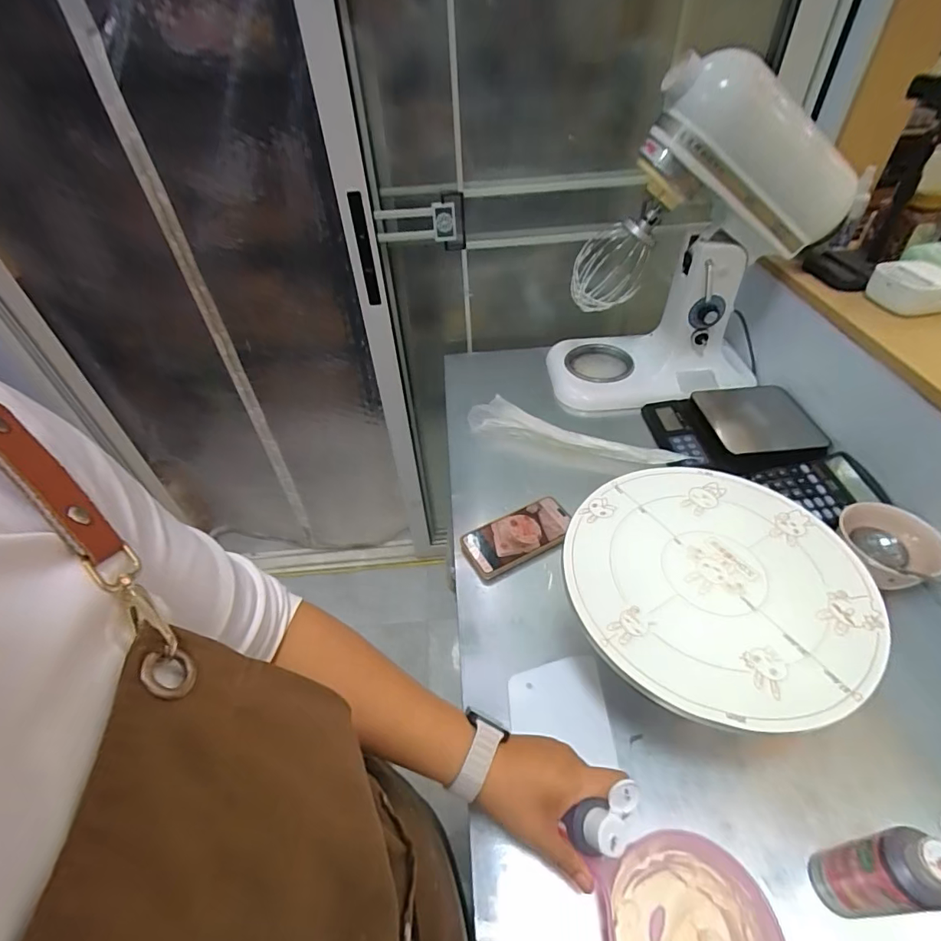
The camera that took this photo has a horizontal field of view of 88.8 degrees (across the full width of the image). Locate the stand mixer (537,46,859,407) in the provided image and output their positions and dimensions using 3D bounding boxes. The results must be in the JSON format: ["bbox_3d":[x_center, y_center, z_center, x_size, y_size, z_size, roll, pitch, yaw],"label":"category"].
[{"bbox_3d":[0.353,-0.359,0.798,0.397,0.463,0.204,-6,45,-2],"label":"stand mixer"}]

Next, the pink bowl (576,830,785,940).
[{"bbox_3d":[0.165,0.362,0.374,0.119,0.071,0.118,-2,45,2],"label":"pink bowl"}]

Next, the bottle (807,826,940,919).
[{"bbox_3d":[0.322,0.306,0.365,0.059,0.152,0.047,-10,45,-6],"label":"bottle"}]

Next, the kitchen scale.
[{"bbox_3d":[0.437,-0.072,0.799,0.239,0.048,0.185,-3,45,1],"label":"kitchen scale"}]

